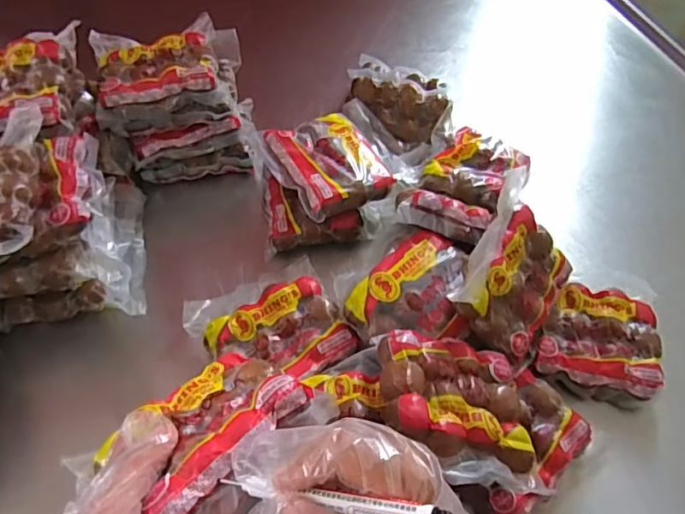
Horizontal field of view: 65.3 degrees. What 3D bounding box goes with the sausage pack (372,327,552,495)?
[{"bbox_3d":[0.091,0.116,0.412,0.130,0.026,0.116,19,44,-11],"label":"sausage pack"}]

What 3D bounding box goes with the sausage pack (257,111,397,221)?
[{"bbox_3d":[-0.014,-0.106,0.581,0.113,0.026,0.126,-27,62,-17],"label":"sausage pack"}]

